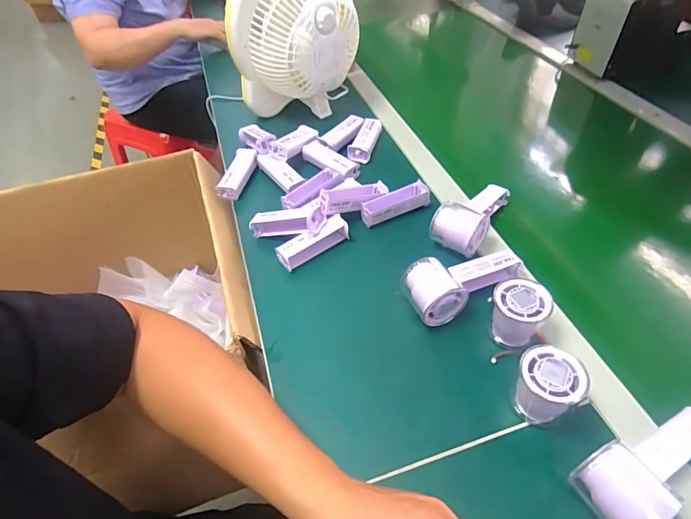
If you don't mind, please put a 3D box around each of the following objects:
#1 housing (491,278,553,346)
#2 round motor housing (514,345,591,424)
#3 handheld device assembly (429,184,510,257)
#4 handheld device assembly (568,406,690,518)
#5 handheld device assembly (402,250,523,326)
[{"bbox_3d":[0.188,0.058,0.464,0.053,0.059,0.050,-2,47,2],"label":"housing"},{"bbox_3d":[0.191,0.122,0.403,0.055,0.058,0.054,-2,47,2],"label":"round motor housing"},{"bbox_3d":[0.172,-0.067,0.582,0.069,0.055,0.138,23,53,23],"label":"handheld device assembly"},{"bbox_3d":[0.260,0.171,0.356,0.142,0.049,0.059,-24,50,-17],"label":"handheld device assembly"},{"bbox_3d":[0.144,0.024,0.505,0.144,0.062,0.062,-18,49,-12],"label":"handheld device assembly"}]

